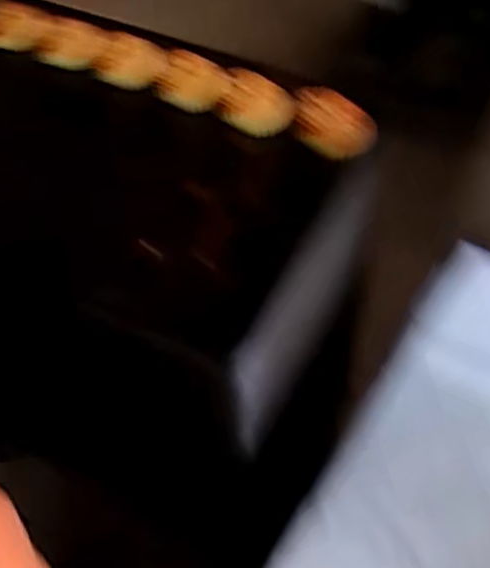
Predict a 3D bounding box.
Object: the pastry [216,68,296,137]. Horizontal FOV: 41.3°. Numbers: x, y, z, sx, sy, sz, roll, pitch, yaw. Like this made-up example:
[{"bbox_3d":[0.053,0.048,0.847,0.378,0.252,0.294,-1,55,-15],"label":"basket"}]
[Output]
[{"bbox_3d":[0.017,-0.215,0.775,0.093,0.040,0.093,24,58,17],"label":"pastry"}]

